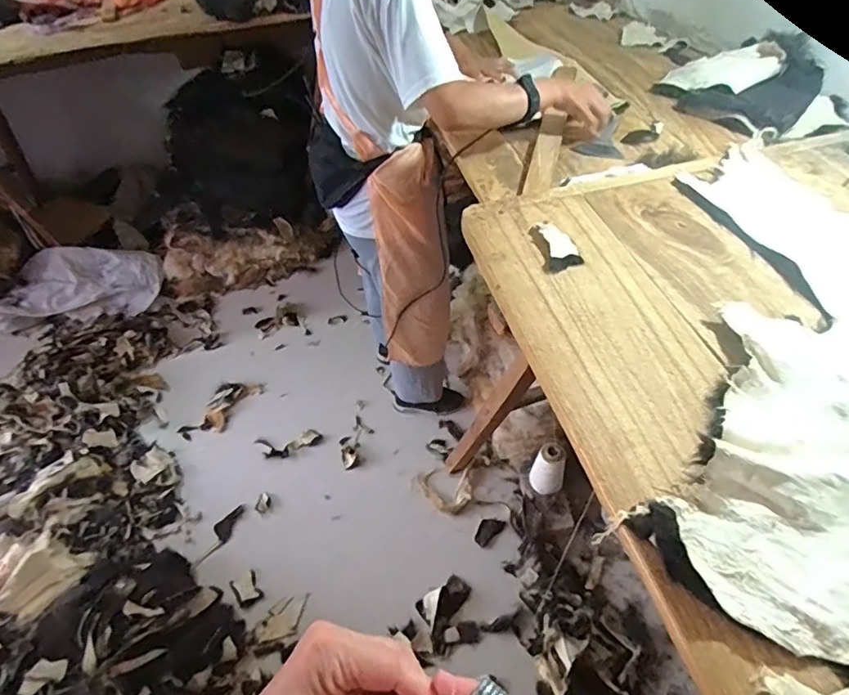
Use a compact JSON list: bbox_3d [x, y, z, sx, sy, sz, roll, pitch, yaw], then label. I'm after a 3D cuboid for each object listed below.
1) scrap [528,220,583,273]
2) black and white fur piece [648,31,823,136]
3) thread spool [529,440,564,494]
[{"bbox_3d":[0.184,-0.145,0.737,0.053,0.015,0.096,-10,48,-4],"label":"scrap"},{"bbox_3d":[0.630,-0.545,1.046,0.232,0.095,0.284,-36,55,-24],"label":"black and white fur piece"},{"bbox_3d":[0.334,0.321,1.404,0.085,0.186,0.087,-2,48,3],"label":"thread spool"}]

